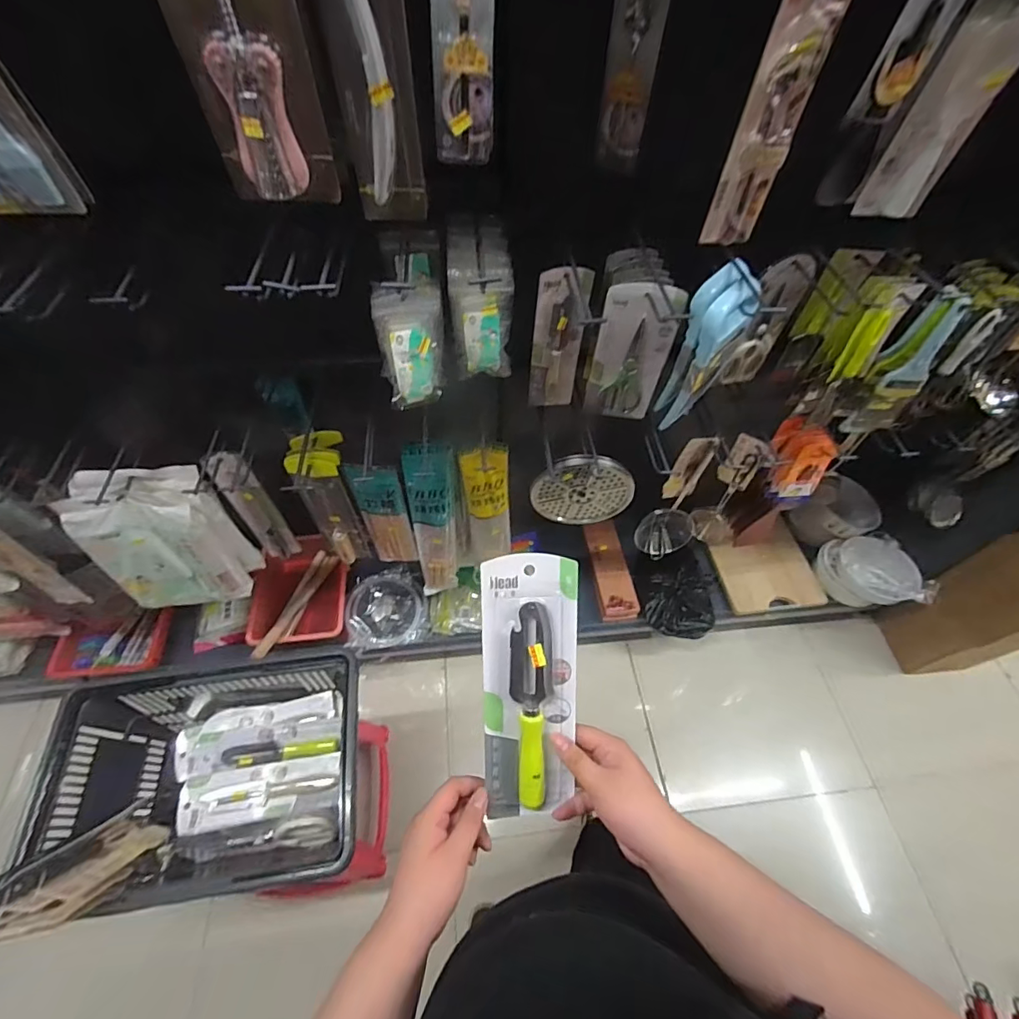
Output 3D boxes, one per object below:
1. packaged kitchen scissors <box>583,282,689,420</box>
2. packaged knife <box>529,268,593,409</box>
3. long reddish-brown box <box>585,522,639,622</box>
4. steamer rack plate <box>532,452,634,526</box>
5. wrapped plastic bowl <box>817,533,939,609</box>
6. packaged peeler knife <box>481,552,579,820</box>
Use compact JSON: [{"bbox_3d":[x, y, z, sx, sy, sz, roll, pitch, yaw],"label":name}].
[{"bbox_3d":[0.206,-0.254,0.821,0.120,0.268,0.025,8,57,3],"label":"packaged kitchen scissors"},{"bbox_3d":[0.085,-0.289,0.845,0.085,0.264,0.026,2,57,-1],"label":"packaged knife"},{"bbox_3d":[0.311,0.179,1.484,0.109,0.032,0.319,-4,57,-5],"label":"long reddish-brown box"},{"bbox_3d":[0.154,-0.034,1.015,0.206,0.197,0.018,9,49,-13],"label":"steamer rack plate"},{"bbox_3d":[1.059,0.195,1.419,0.163,0.156,0.258,-25,61,-18],"label":"wrapped plastic bowl"},{"bbox_3d":[0.019,0.169,0.456,0.090,0.023,0.253,1,97,-2],"label":"packaged peeler knife"}]

